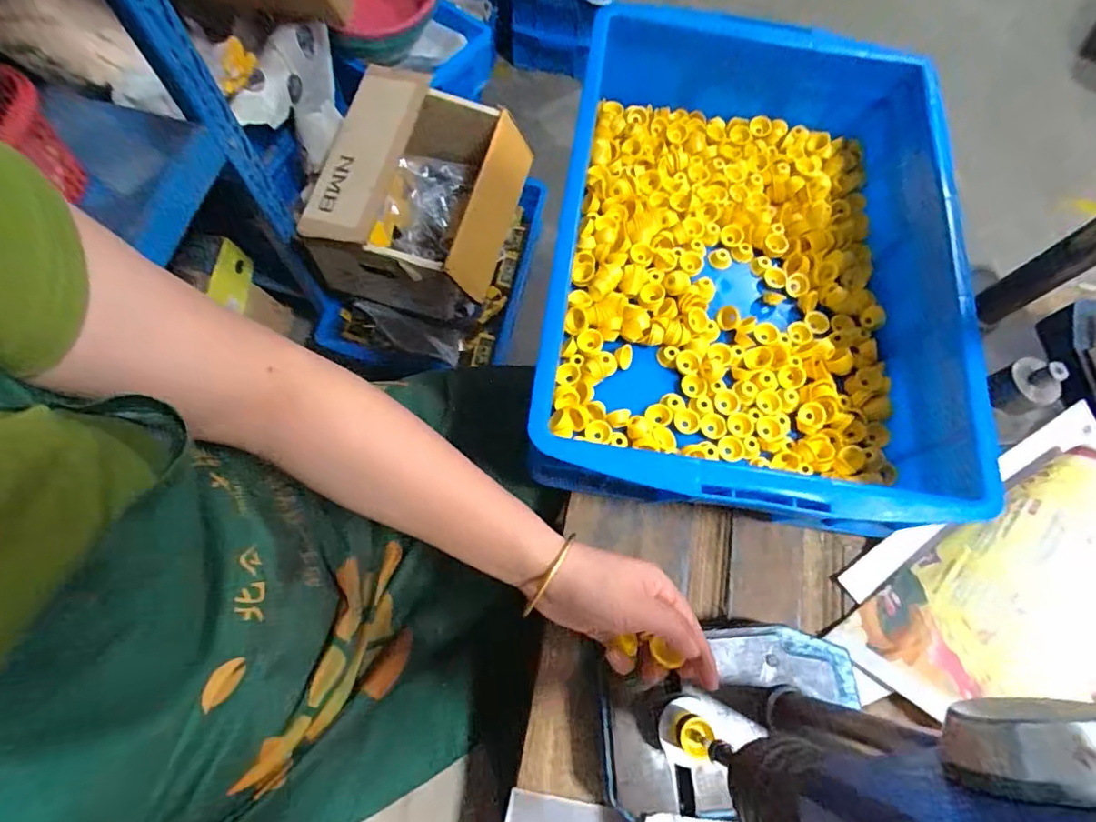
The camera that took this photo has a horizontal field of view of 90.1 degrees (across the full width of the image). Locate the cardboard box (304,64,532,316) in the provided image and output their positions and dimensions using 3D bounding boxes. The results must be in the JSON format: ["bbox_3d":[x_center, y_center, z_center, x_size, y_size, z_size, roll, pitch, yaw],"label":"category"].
[{"bbox_3d":[-0.210,-0.354,0.931,0.294,0.229,0.311,11,69,3],"label":"cardboard box"}]

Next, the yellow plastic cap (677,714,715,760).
[{"bbox_3d":[0.098,0.216,0.364,0.021,0.012,0.023,0,69,-1],"label":"yellow plastic cap"}]

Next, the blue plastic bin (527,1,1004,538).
[{"bbox_3d":[0.191,-0.146,0.528,0.353,0.112,0.497,8,69,2],"label":"blue plastic bin"}]

